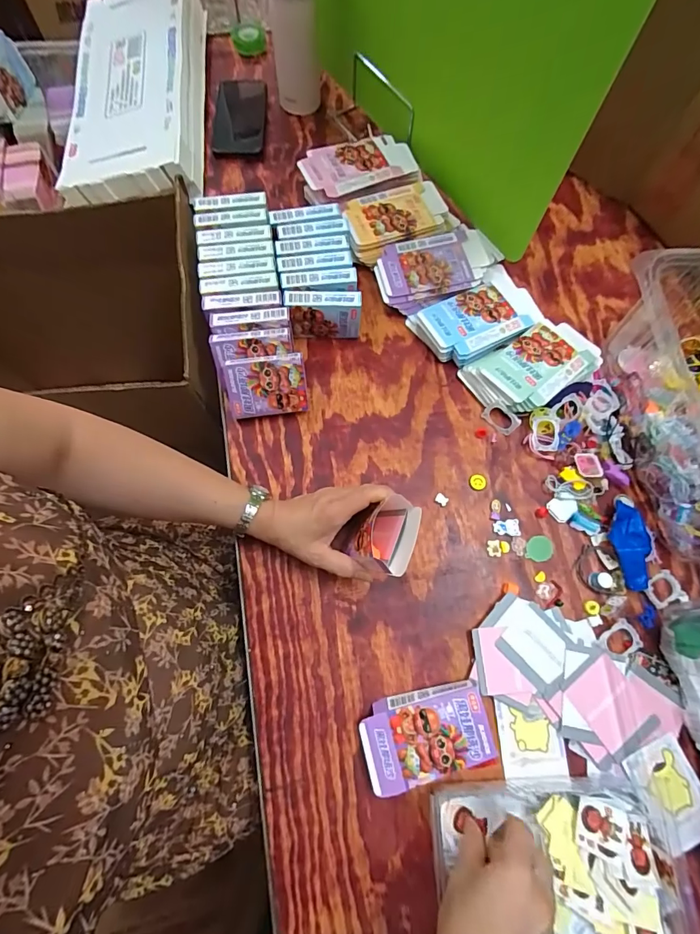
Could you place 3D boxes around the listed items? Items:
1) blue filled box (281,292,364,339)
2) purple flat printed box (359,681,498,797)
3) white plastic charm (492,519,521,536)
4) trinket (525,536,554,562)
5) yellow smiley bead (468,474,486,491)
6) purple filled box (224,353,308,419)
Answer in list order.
[{"bbox_3d":[-0.033,-0.189,0.552,0.090,0.066,0.025,3,71,-1],"label":"blue filled box"},{"bbox_3d":[0.073,0.258,0.421,0.121,0.029,0.076,-9,71,-4],"label":"purple flat printed box"},{"bbox_3d":[0.181,0.070,0.505,0.030,0.004,0.019,-1,71,-2],"label":"white plastic charm"},{"bbox_3d":[0.216,0.093,0.497,0.030,0.004,0.031,0,71,-1],"label":"trinket"},{"bbox_3d":[0.152,0.018,0.522,0.020,0.004,0.020,0,71,-1],"label":"yellow smiley bead"},{"bbox_3d":[-0.098,-0.094,0.517,0.090,0.067,0.019,-6,31,-2],"label":"purple filled box"}]

